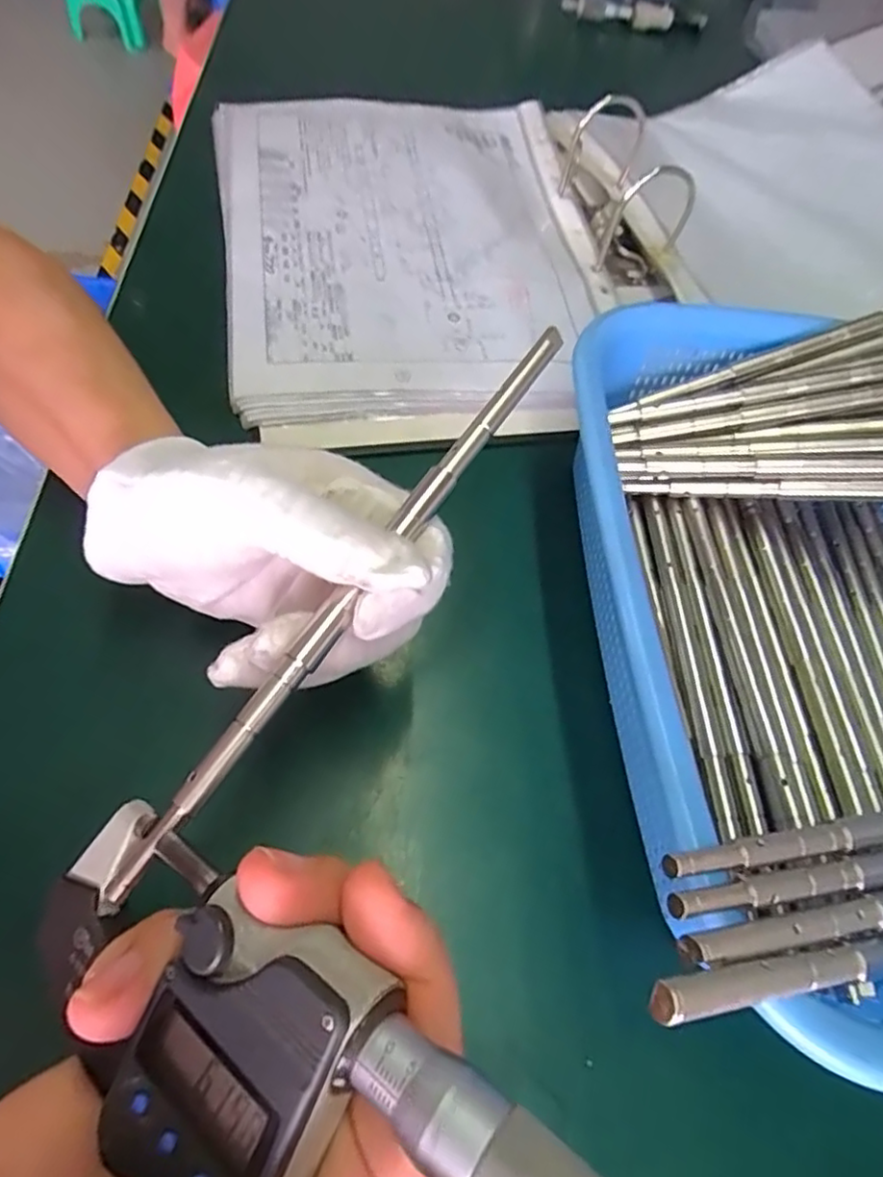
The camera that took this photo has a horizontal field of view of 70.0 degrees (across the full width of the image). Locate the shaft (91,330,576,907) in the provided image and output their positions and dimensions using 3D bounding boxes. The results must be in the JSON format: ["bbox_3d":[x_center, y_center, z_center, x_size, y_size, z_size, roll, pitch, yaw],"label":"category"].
[{"bbox_3d":[-0.019,-0.008,0.186,0.007,0.009,0.212,31,70,13],"label":"shaft"}]

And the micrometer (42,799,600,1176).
[{"bbox_3d":[-0.028,0.090,0.118,0.158,0.025,0.049,12,58,27],"label":"micrometer"}]

